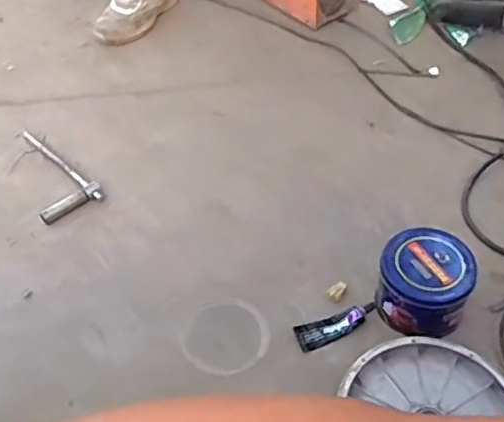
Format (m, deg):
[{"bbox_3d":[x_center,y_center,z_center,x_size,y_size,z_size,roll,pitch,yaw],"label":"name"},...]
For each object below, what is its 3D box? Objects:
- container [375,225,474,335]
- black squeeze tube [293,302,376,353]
[{"bbox_3d":[0.231,0.094,0.865,0.119,0.082,0.121,12,50,13],"label":"container"},{"bbox_3d":[0.115,0.155,0.881,0.115,0.015,0.036,-18,50,-14],"label":"black squeeze tube"}]

